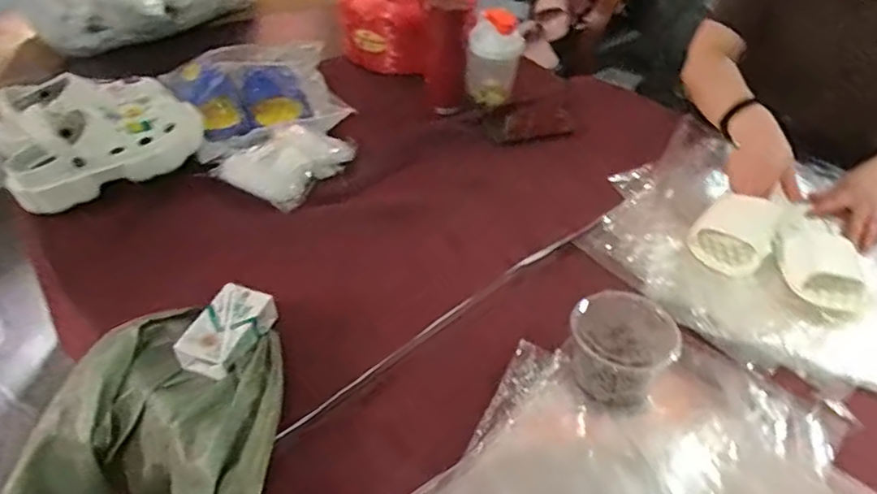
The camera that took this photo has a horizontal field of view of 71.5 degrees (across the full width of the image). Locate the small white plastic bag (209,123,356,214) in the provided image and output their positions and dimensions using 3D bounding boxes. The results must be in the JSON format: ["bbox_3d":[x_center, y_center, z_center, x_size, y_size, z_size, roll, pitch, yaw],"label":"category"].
[{"bbox_3d":[-0.238,-0.137,0.990,0.123,0.058,0.198,26,49,25],"label":"small white plastic bag"}]

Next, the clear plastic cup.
[{"bbox_3d":[0.204,0.115,0.692,0.113,0.079,0.103,1,43,-1],"label":"clear plastic cup"}]

